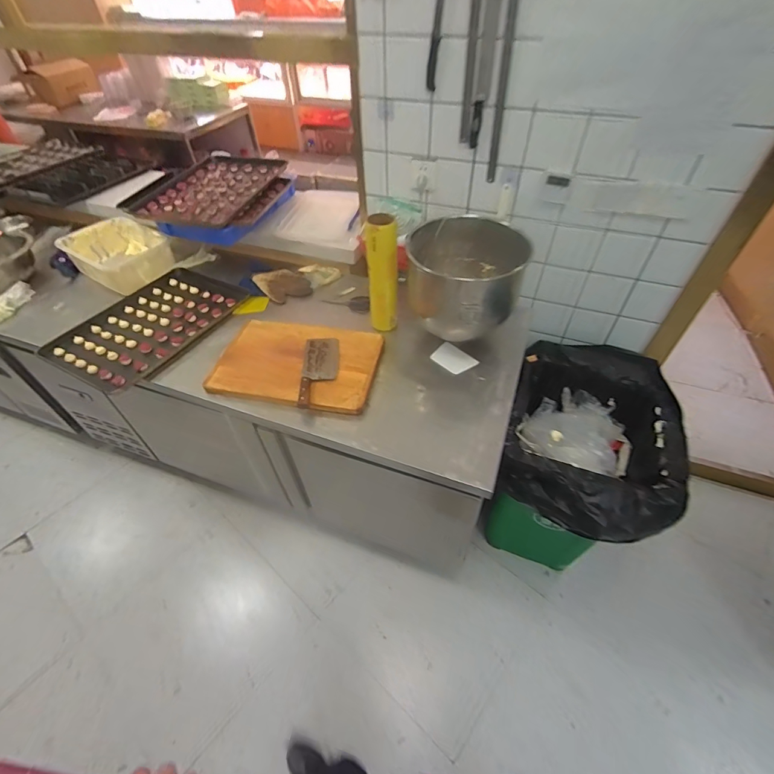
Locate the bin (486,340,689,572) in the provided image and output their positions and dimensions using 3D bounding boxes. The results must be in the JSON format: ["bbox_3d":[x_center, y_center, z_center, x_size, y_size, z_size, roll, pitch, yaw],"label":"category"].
[{"bbox_3d":[0.605,0.295,1.374,0.437,0.699,0.590,16,50,15],"label":"bin"}]

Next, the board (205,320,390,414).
[{"bbox_3d":[-0.270,-0.078,1.215,0.471,0.041,0.332,7,49,8],"label":"board"}]

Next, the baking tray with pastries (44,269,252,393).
[{"bbox_3d":[-0.821,-0.226,1.388,0.406,0.035,0.570,23,53,21],"label":"baking tray with pastries"}]

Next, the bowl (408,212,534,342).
[{"bbox_3d":[0.225,-0.303,1.181,0.314,0.255,0.346,7,49,8],"label":"bowl"}]

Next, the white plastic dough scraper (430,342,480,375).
[{"bbox_3d":[0.204,-0.088,1.227,0.101,0.006,0.130,-34,55,-29],"label":"white plastic dough scraper"}]

